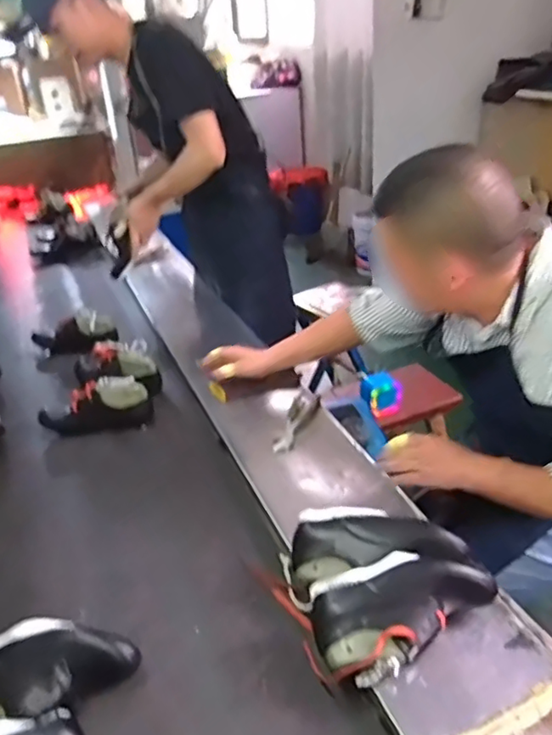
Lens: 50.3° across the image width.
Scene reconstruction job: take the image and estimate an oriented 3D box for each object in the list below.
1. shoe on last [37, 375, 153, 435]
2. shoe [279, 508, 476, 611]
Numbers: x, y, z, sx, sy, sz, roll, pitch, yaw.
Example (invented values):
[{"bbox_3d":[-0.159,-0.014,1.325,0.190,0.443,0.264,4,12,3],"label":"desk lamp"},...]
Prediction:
[{"bbox_3d":[-0.393,0.092,1.271,0.244,0.093,0.089,-9,39,-3],"label":"shoe on last"},{"bbox_3d":[0.141,0.268,0.858,0.258,0.114,0.121,-9,39,-2],"label":"shoe"}]

